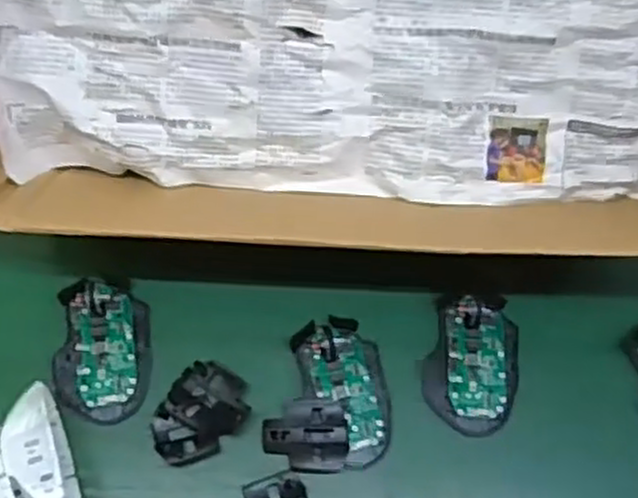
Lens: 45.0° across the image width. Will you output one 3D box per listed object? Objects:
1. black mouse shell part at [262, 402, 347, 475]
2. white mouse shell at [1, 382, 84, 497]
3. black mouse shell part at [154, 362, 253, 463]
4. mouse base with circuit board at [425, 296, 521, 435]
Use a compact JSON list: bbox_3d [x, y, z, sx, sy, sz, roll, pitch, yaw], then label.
[{"bbox_3d":[-0.010,0.140,0.584,0.065,0.020,0.053,3,67,-1],"label":"black mouse shell part"},{"bbox_3d":[-0.194,0.157,0.542,0.033,0.074,0.118,-17,69,-8],"label":"white mouse shell"},{"bbox_3d":[-0.091,0.126,0.589,0.059,0.021,0.080,32,70,11],"label":"black mouse shell part"},{"bbox_3d":[0.124,0.088,0.614,0.072,0.019,0.111,13,68,4],"label":"mouse base with circuit board"}]

